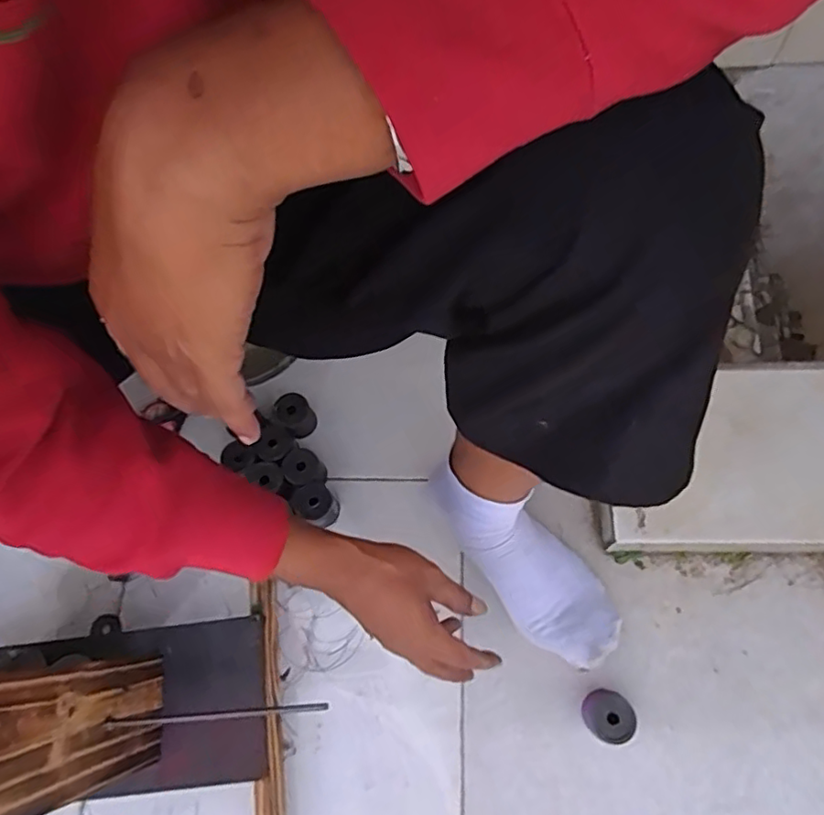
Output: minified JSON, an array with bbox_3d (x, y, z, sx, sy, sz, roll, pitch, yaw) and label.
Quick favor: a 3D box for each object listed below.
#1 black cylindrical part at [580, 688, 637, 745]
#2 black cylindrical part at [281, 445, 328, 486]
[{"bbox_3d":[0.195,0.310,0.608,0.042,0.057,0.044,-2,70,5],"label":"black cylindrical part"},{"bbox_3d":[-0.130,0.077,0.736,0.044,0.047,0.046,-31,70,-7],"label":"black cylindrical part"}]

